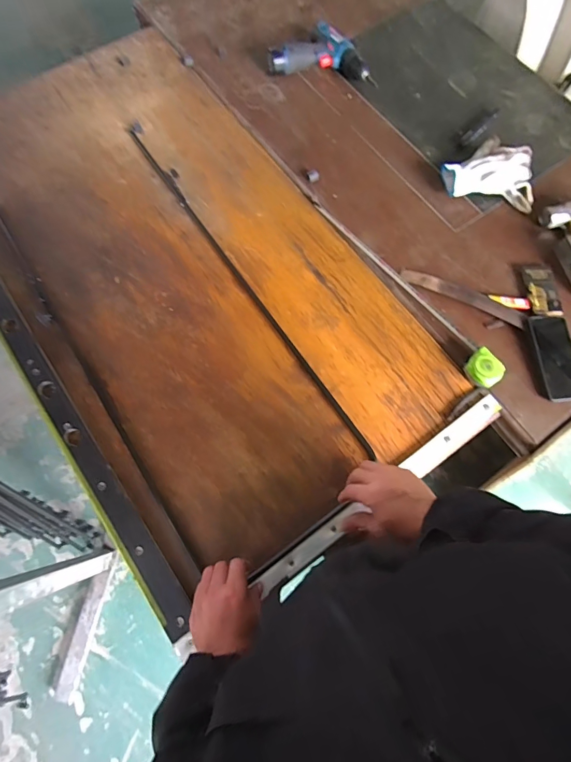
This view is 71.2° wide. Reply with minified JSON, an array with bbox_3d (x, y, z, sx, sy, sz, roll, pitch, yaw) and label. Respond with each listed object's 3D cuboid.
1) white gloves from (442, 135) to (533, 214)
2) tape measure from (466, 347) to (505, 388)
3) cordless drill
[{"bbox_3d":[0.423,-0.438,0.835,0.187,0.042,0.142,9,72,1],"label":"white gloves"},{"bbox_3d":[0.348,-0.020,0.700,0.052,0.039,0.060,-38,77,-13],"label":"tape measure"},{"bbox_3d":[0.084,-0.751,0.923,0.241,0.049,0.138,6,72,0],"label":"cordless drill"}]

